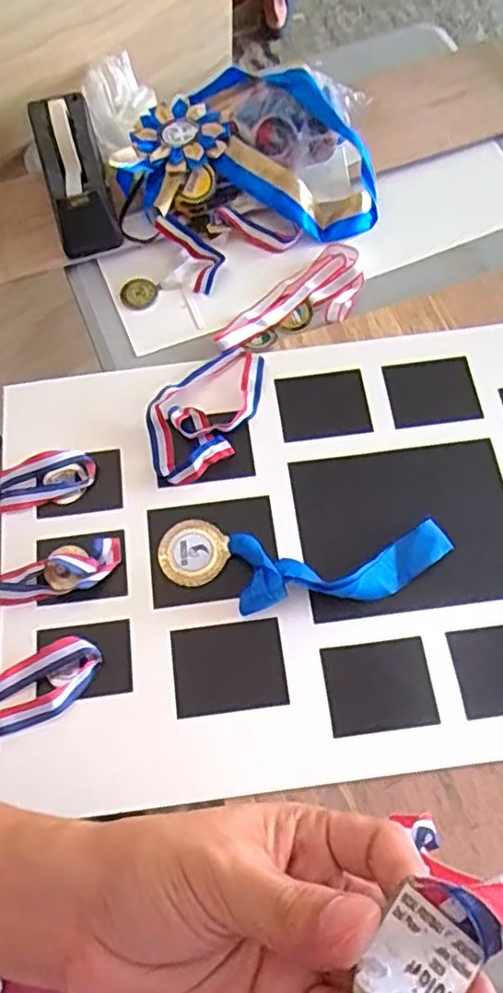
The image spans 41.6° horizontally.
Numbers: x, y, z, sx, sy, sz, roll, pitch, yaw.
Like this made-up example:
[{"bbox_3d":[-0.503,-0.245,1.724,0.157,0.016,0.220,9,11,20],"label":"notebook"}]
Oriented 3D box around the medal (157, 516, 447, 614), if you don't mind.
[{"bbox_3d":[0.054,0.069,0.695,0.302,0.040,0.100,2,66,2],"label":"medal"}]

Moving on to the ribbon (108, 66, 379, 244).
[{"bbox_3d":[0.001,-0.475,0.896,0.343,0.091,0.248,4,66,3],"label":"ribbon"}]

